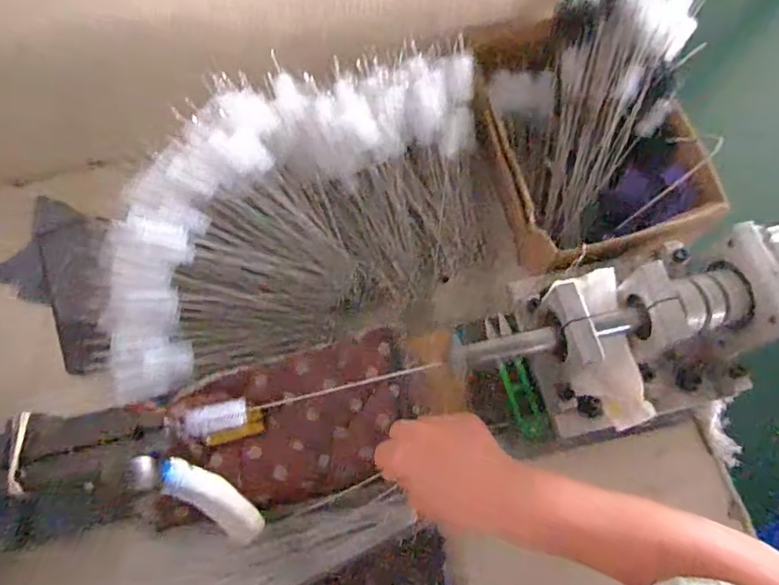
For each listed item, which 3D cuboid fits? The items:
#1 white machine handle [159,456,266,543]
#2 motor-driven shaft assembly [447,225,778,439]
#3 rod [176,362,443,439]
[{"bbox_3d":[-0.135,0.160,0.402,0.026,0.022,0.097,-48,116,-16],"label":"white machine handle"},{"bbox_3d":[0.211,0.034,0.422,0.312,0.118,0.114,-13,69,-5],"label":"motor-driven shaft assembly"},{"bbox_3d":[-0.064,0.079,0.391,0.185,0.011,0.019,-12,68,-8],"label":"rod"}]

